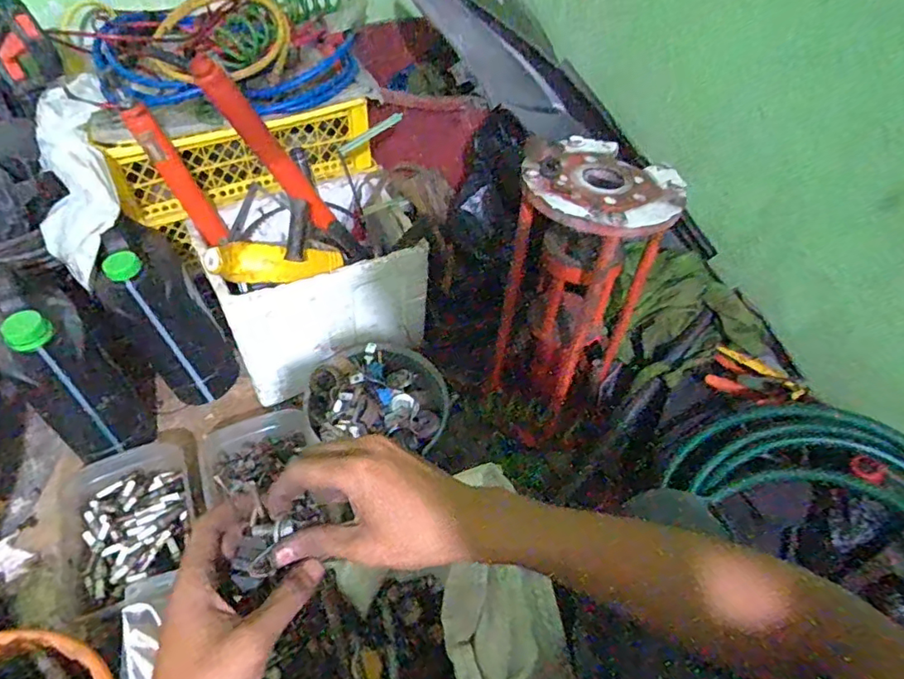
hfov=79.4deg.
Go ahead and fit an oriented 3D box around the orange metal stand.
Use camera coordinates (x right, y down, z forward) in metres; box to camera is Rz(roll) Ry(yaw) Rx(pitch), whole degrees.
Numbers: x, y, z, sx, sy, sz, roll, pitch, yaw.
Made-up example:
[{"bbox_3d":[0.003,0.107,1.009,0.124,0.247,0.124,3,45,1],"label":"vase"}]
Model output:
[{"bbox_3d":[0.181,-0.059,0.845,0.190,0.433,0.178,31,53,21],"label":"orange metal stand"}]

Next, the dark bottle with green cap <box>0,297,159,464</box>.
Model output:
[{"bbox_3d":[-0.543,0.058,0.790,0.118,0.282,0.116,-35,59,-30],"label":"dark bottle with green cap"}]

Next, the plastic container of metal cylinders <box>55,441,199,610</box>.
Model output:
[{"bbox_3d":[-0.484,0.279,0.838,0.177,0.057,0.230,-22,54,-22],"label":"plastic container of metal cylinders"}]

